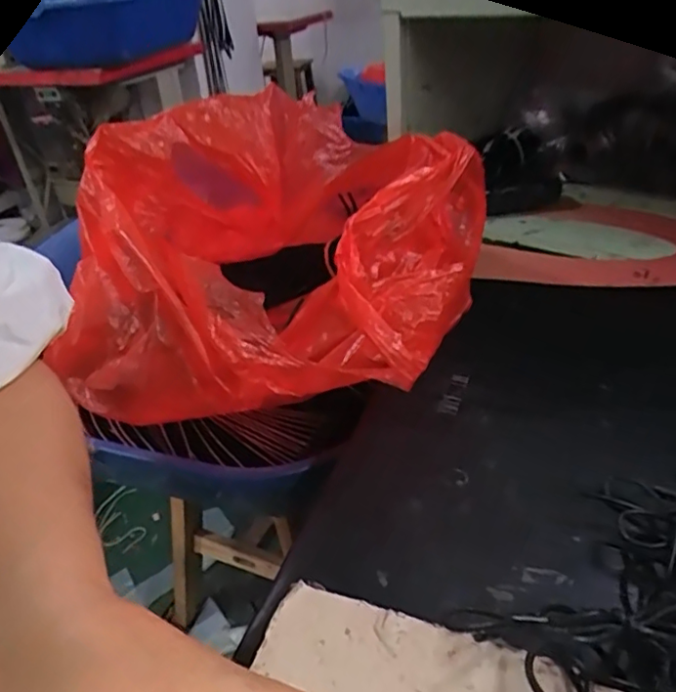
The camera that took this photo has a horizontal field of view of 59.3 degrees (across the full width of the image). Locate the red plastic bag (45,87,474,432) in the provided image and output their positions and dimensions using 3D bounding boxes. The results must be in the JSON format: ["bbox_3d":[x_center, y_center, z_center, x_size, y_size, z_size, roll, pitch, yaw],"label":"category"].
[{"bbox_3d":[-0.042,-0.077,0.446,0.293,0.153,0.252,11,35,20],"label":"red plastic bag"}]

